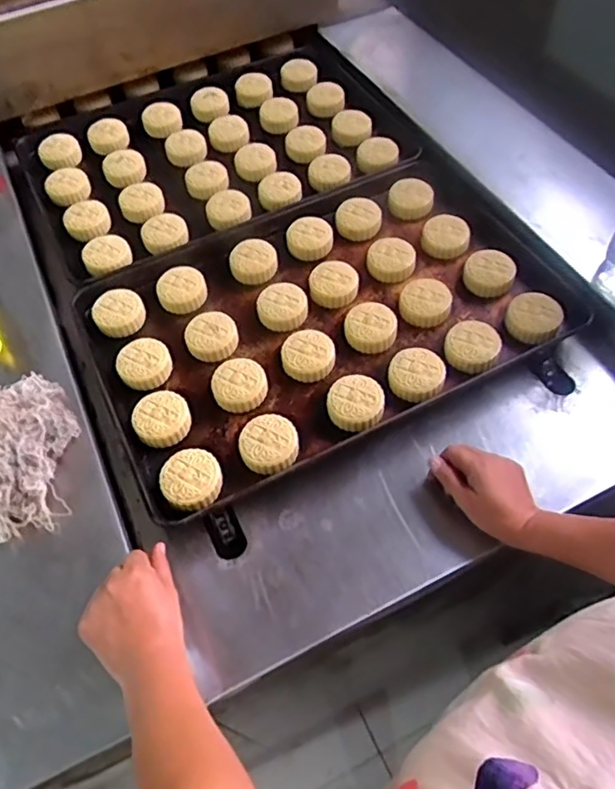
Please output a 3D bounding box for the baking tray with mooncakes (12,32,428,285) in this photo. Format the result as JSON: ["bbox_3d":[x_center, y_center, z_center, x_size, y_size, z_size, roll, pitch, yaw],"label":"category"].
[{"bbox_3d":[-0.166,-0.445,1.005,0.612,0.037,0.433,-27,53,-12],"label":"baking tray with mooncakes"}]

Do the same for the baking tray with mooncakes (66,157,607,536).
[{"bbox_3d":[0.014,-0.121,0.809,0.611,0.048,0.420,-24,59,-14],"label":"baking tray with mooncakes"}]

